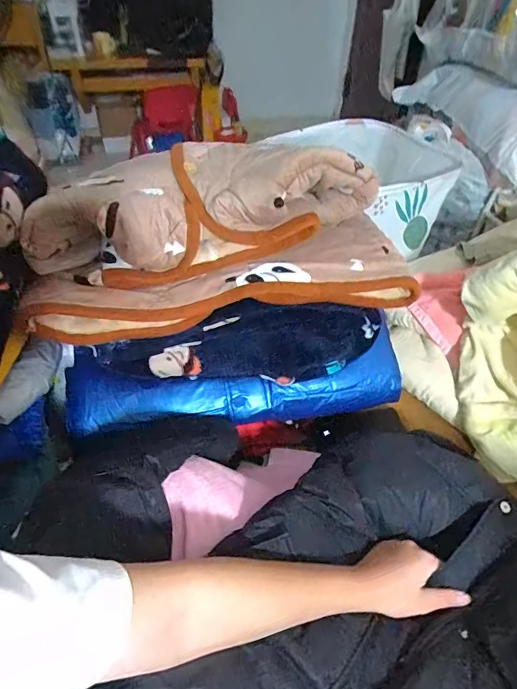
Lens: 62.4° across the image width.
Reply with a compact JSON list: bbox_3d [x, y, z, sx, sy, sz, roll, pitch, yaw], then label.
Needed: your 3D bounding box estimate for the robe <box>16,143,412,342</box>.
[{"bbox_3d":[-0.037,-0.135,0.505,0.451,0.161,0.157,-8,45,-11],"label":"robe"}]

